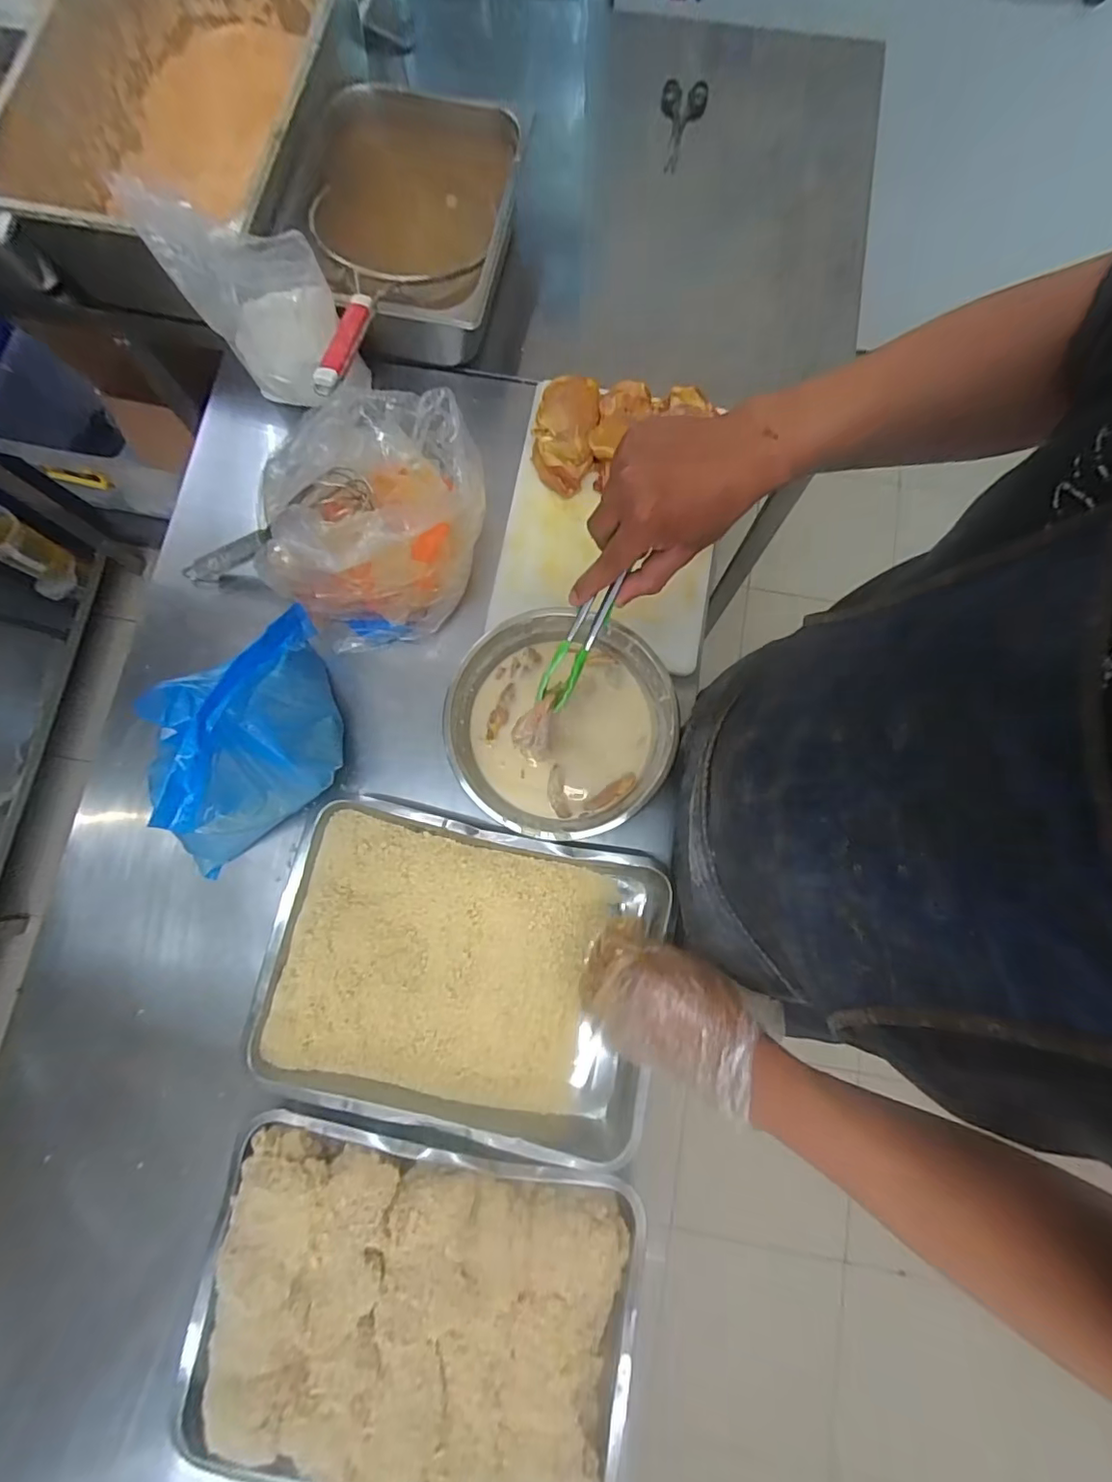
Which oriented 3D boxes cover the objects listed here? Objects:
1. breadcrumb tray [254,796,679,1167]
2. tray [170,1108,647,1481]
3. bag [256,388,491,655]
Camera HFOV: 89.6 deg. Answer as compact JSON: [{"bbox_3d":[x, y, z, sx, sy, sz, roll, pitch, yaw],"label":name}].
[{"bbox_3d":[-0.092,0.226,0.562,0.374,0.048,0.275,11,80,1],"label":"breadcrumb tray"},{"bbox_3d":[-0.127,0.505,0.494,0.385,0.059,0.271,9,80,1],"label":"tray"},{"bbox_3d":[-0.183,-0.220,0.574,0.220,0.177,0.171,-20,80,-4],"label":"bag"}]

